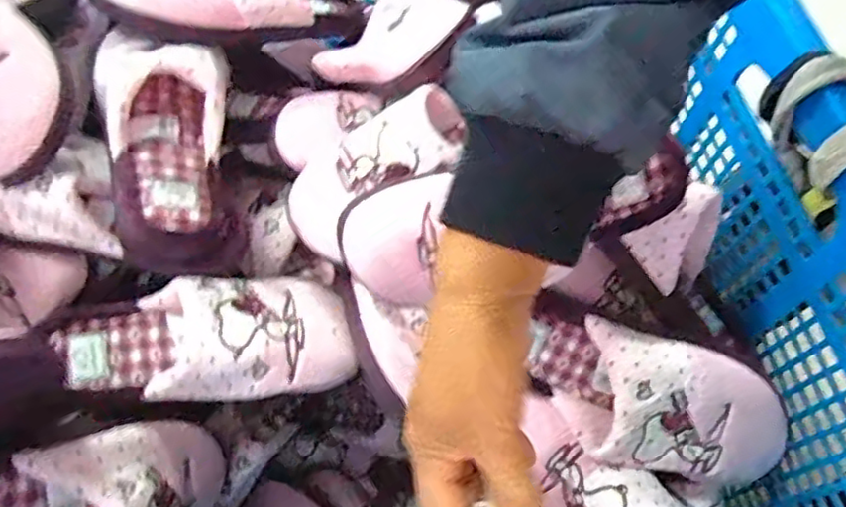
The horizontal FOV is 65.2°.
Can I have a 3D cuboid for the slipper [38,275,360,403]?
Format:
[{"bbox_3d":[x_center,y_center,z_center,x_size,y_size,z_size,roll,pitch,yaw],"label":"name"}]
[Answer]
[{"bbox_3d":[-0.161,0.065,0.487,0.209,0.057,0.095,-11,62,-10],"label":"slipper"}]

